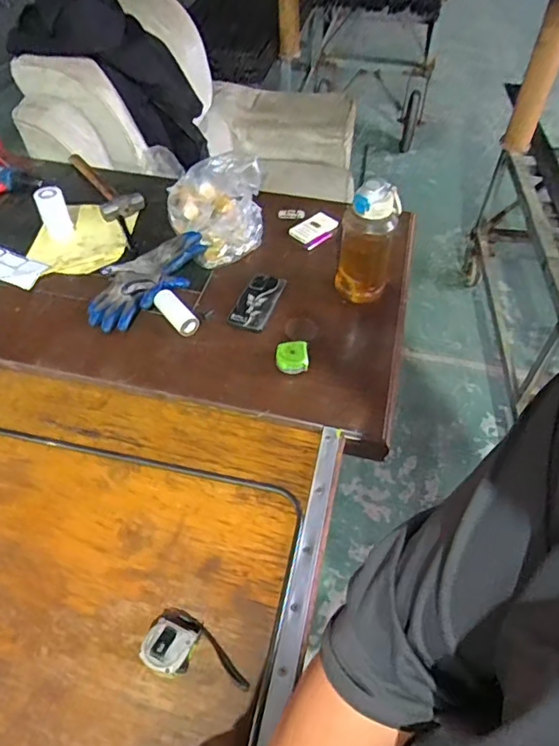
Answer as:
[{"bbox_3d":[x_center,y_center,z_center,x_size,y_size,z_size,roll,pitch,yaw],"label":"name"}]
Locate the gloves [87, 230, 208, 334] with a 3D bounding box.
[{"bbox_3d":[-0.269,-0.198,1.085,0.163,0.042,0.301,36,58,26],"label":"gloves"}]

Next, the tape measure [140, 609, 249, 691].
[{"bbox_3d":[-0.096,0.329,0.648,0.135,0.034,0.076,9,50,6],"label":"tape measure"}]

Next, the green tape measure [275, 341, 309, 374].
[{"bbox_3d":[0.023,-0.027,0.942,0.055,0.034,0.053,-1,50,-3],"label":"green tape measure"}]

